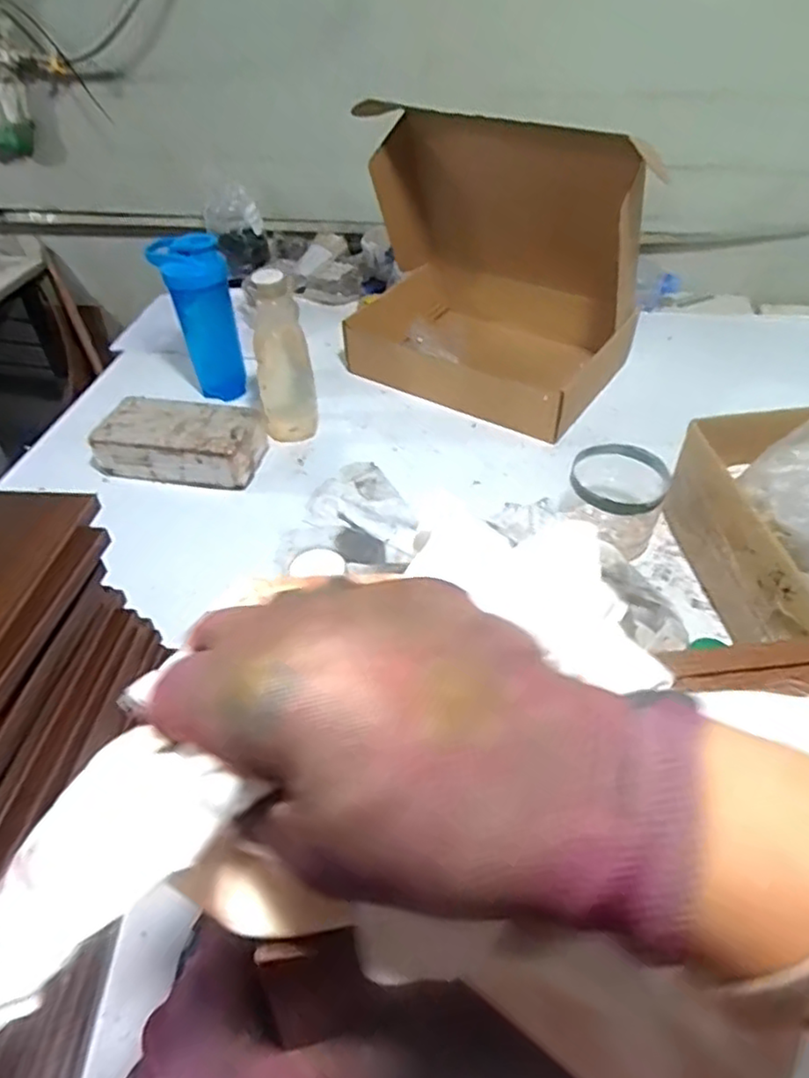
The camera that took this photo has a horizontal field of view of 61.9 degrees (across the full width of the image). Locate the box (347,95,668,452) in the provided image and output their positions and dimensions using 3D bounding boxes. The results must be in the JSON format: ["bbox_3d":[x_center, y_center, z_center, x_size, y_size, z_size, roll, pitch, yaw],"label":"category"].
[{"bbox_3d":[0.111,-0.381,0.947,0.401,0.333,0.257,23,50,24],"label":"box"}]

